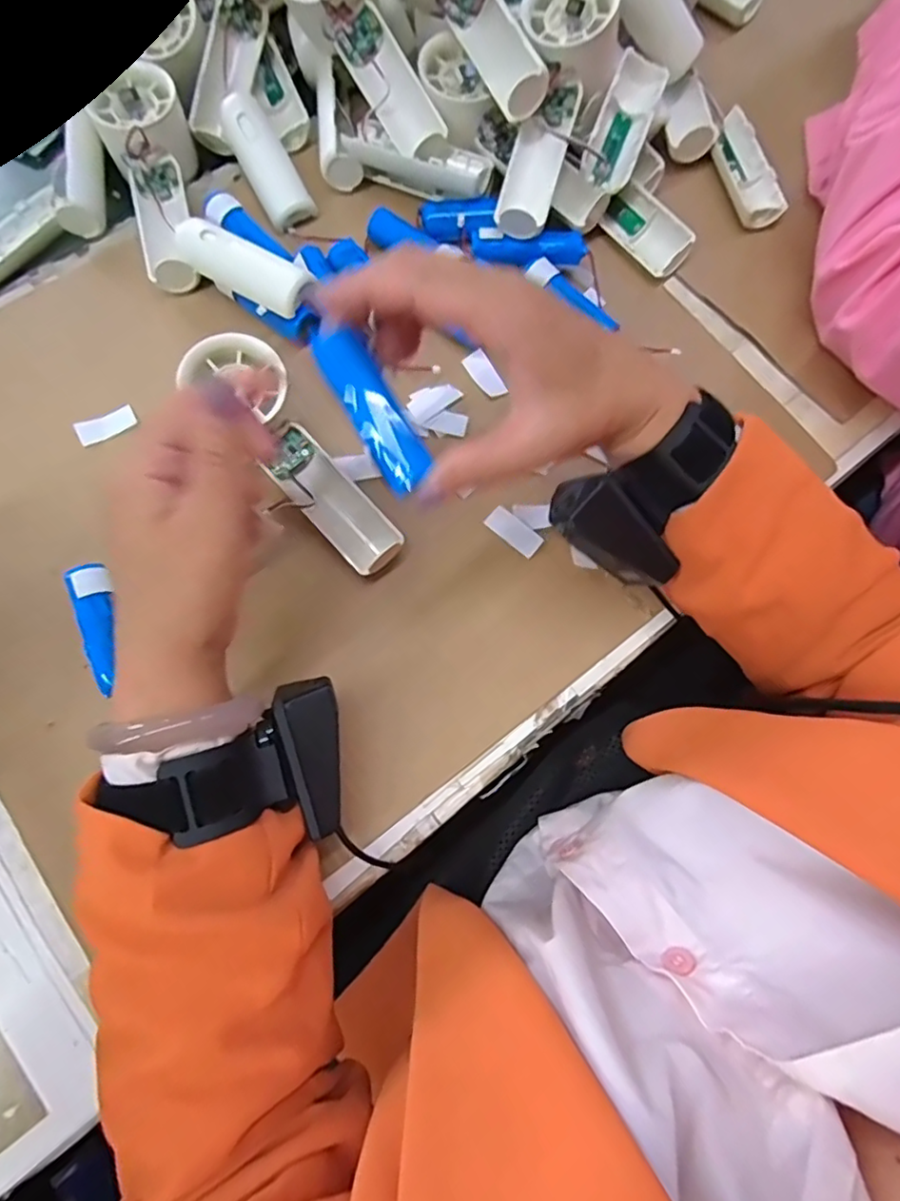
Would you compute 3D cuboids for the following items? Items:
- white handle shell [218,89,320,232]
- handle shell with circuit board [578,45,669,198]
[{"bbox_3d":[-0.124,-0.299,0.407,0.033,0.015,0.094,-28,91,-8],"label":"white handle shell"},{"bbox_3d":[0.115,-0.313,0.391,0.033,0.022,0.091,21,75,4],"label":"handle shell with circuit board"}]

